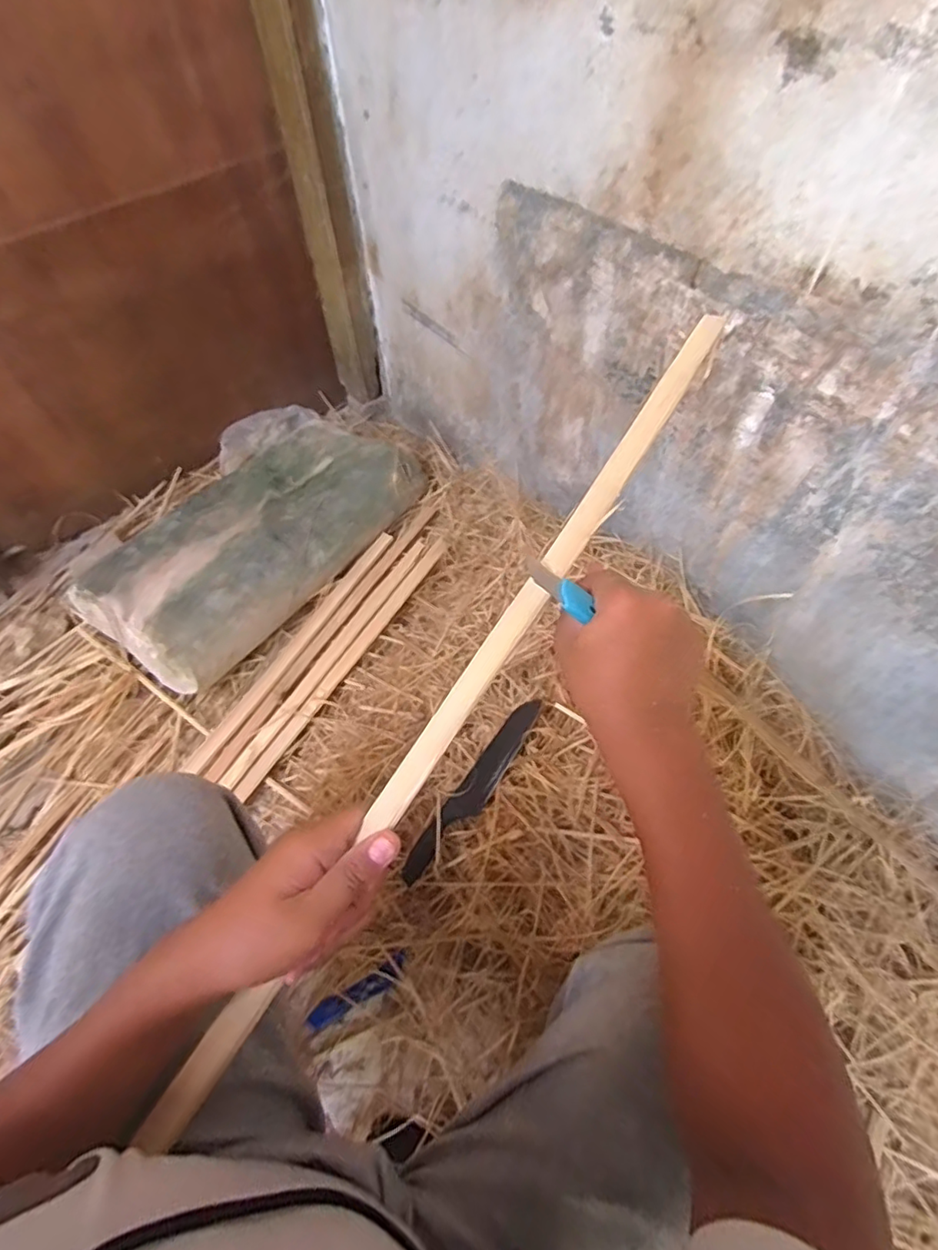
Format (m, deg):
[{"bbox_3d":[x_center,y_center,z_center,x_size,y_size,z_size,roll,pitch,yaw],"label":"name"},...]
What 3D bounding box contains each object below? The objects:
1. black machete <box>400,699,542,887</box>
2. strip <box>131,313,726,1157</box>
[{"bbox_3d":[0.013,0.218,0.796,0.045,0.024,0.297,30,63,19],"label":"black machete"},{"bbox_3d":[-0.015,0.060,0.359,0.022,0.013,0.597,34,87,21],"label":"strip"}]

